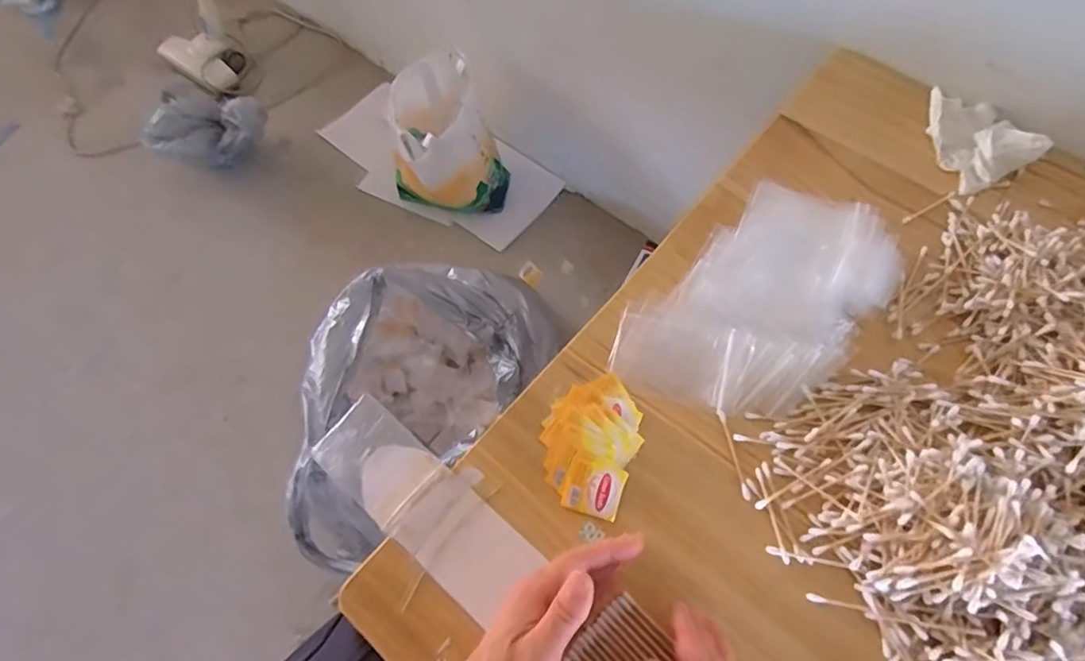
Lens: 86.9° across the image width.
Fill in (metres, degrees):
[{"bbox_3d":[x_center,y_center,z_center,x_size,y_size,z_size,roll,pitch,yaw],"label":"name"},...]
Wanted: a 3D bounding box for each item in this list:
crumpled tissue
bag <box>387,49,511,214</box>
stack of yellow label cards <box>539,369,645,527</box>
[{"bbox_3d":[0.476,-0.205,0.617,0.091,0.032,0.135,-1,64,1],"label":"crumpled tissue"},{"bbox_3d":[-0.255,-0.472,1.491,0.248,0.338,0.297,-28,66,-15],"label":"bag"},{"bbox_3d":[0.041,0.090,0.480,0.080,0.022,0.114,21,66,11],"label":"stack of yellow label cards"}]

